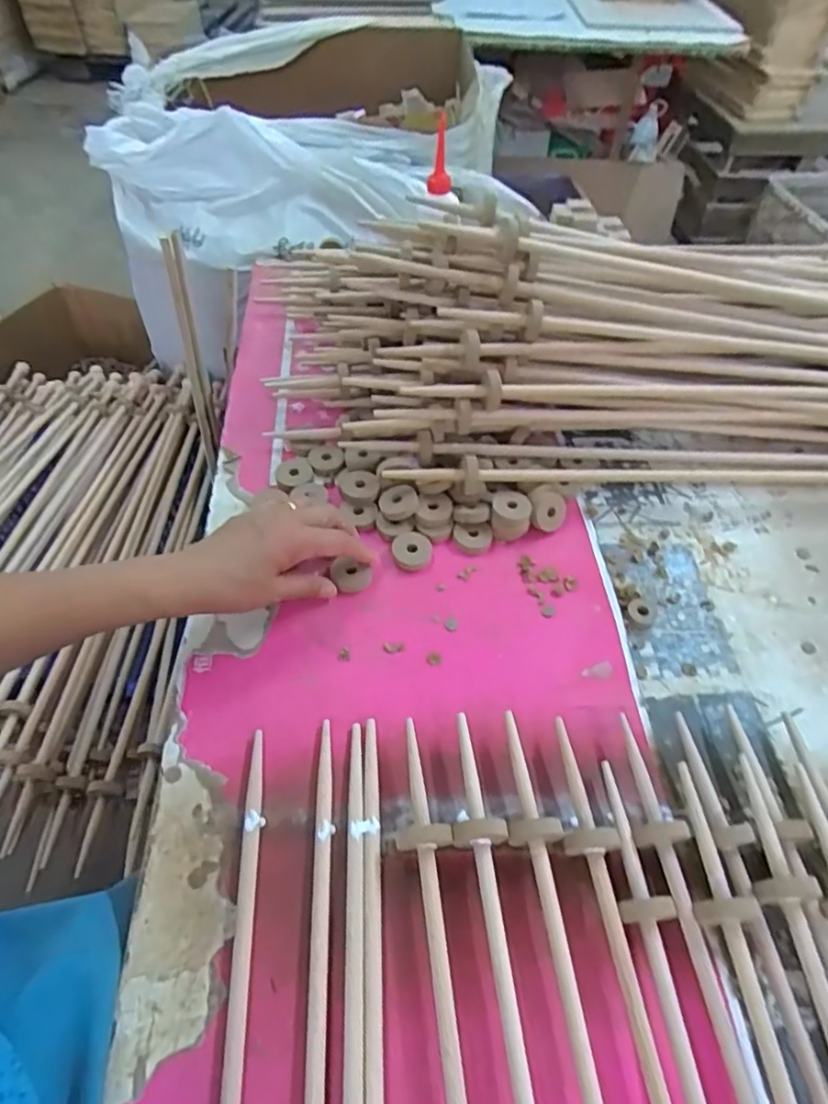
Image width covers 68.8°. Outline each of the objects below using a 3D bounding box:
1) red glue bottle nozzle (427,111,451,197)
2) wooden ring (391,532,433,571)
[{"bbox_3d":[0.033,-0.467,0.715,0.027,0.084,0.031,5,53,2],"label":"red glue bottle nozzle"},{"bbox_3d":[-0.001,-0.001,0.532,0.034,0.012,0.035,1,53,-1],"label":"wooden ring"}]

